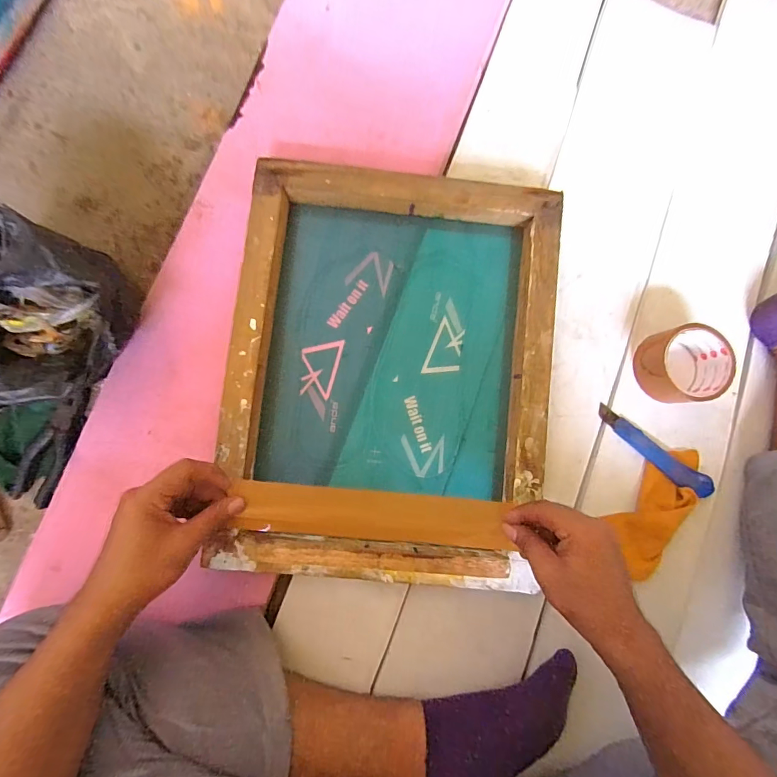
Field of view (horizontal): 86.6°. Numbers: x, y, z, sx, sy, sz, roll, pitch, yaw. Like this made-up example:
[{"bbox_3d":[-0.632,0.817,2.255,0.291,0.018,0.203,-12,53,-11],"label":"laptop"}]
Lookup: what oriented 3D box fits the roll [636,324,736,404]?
[{"bbox_3d":[0.357,-0.029,0.502,0.089,0.048,0.091,0,86,-2],"label":"roll"}]

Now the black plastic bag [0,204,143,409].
[{"bbox_3d":[-0.358,-0.068,0.427,0.142,0.147,0.170,18,85,-1],"label":"black plastic bag"}]

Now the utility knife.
[{"bbox_3d":[0.325,0.079,0.506,0.158,0.019,0.030,37,85,1],"label":"utility knife"}]

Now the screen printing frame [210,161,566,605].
[{"bbox_3d":[0.002,-0.018,0.484,0.357,0.043,0.454,6,85,-2],"label":"screen printing frame"}]

